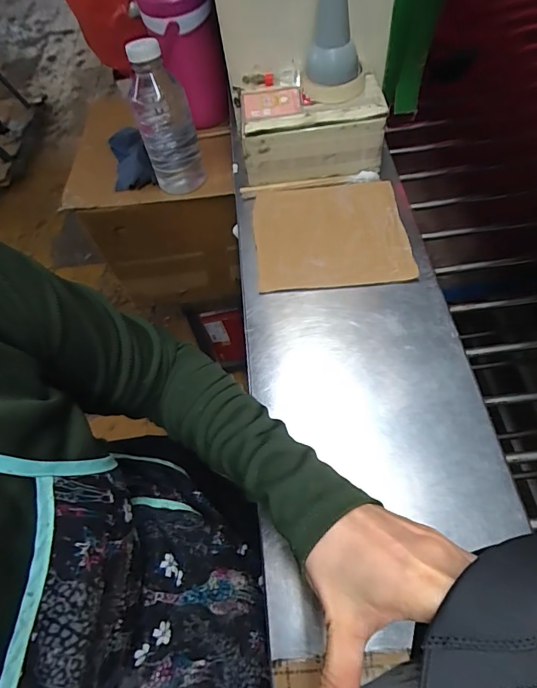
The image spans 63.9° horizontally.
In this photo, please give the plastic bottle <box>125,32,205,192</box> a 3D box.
[{"bbox_3d":[-0.164,-0.348,0.687,0.088,0.220,0.068,-17,58,-4],"label":"plastic bottle"}]

